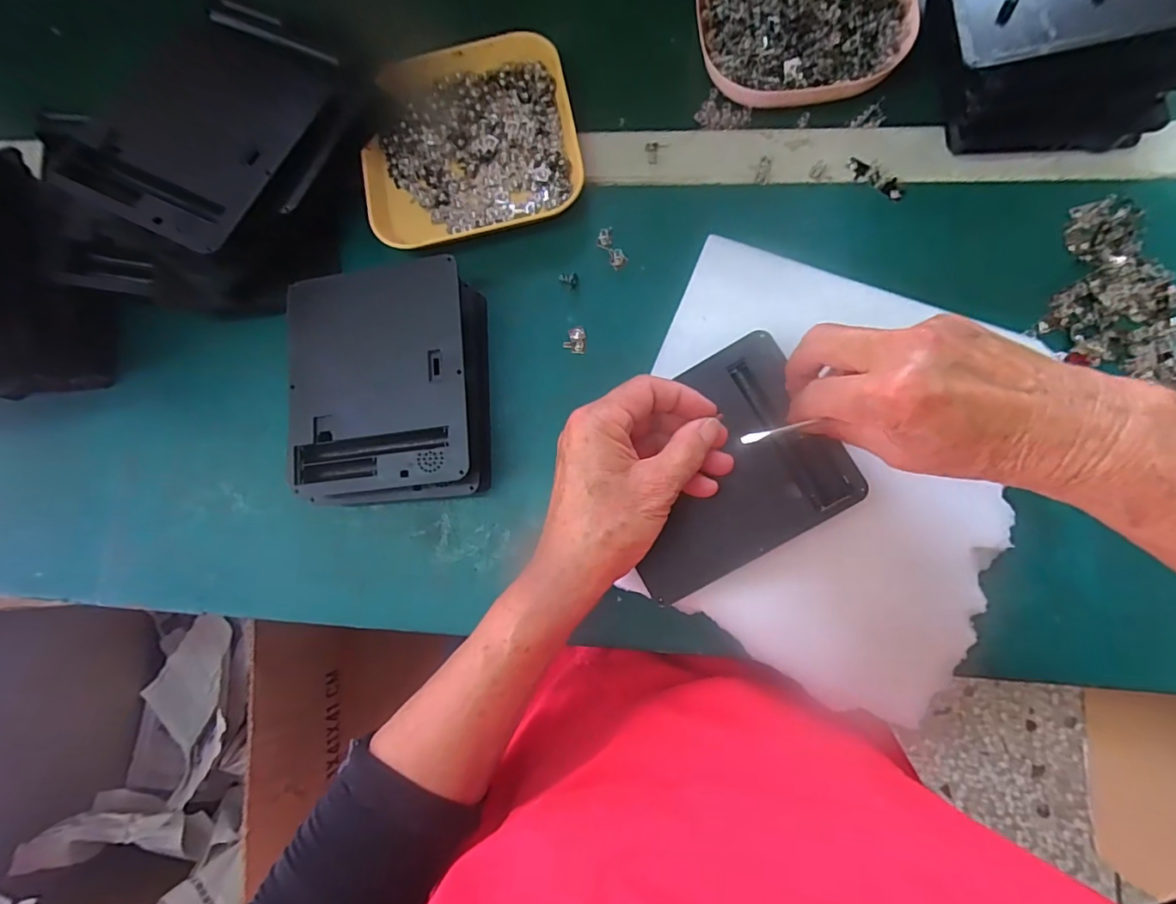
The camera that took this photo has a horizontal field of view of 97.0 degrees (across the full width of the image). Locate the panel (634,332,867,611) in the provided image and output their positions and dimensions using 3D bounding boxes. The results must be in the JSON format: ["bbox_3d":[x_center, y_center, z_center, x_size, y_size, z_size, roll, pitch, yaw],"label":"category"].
[{"bbox_3d":[0.074,0.010,0.305,0.131,0.012,0.111,-31,83,3],"label":"panel"}]

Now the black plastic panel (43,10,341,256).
[{"bbox_3d":[-0.236,-0.202,0.320,0.119,0.012,0.151,26,77,6],"label":"black plastic panel"}]

